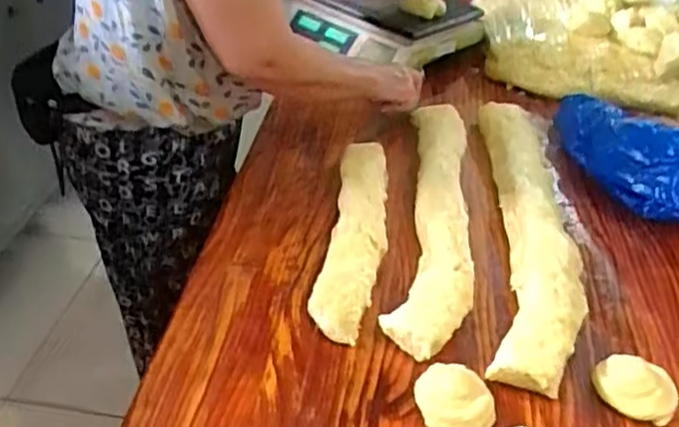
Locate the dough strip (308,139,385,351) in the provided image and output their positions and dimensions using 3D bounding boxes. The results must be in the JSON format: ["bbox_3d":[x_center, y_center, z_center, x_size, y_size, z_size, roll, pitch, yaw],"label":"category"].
[{"bbox_3d":[0.022,0.019,0.934,0.076,0.042,0.372,6,36,5],"label":"dough strip"}]

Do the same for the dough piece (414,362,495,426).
[{"bbox_3d":[0.119,0.190,0.727,0.075,0.028,0.077,1,36,-1],"label":"dough piece"}]

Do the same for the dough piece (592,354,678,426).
[{"bbox_3d":[0.317,0.189,0.754,0.086,0.033,0.072,21,40,23],"label":"dough piece"}]

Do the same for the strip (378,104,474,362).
[{"bbox_3d":[0.141,-0.019,1.012,0.096,0.037,0.599,-5,33,14],"label":"strip"}]

